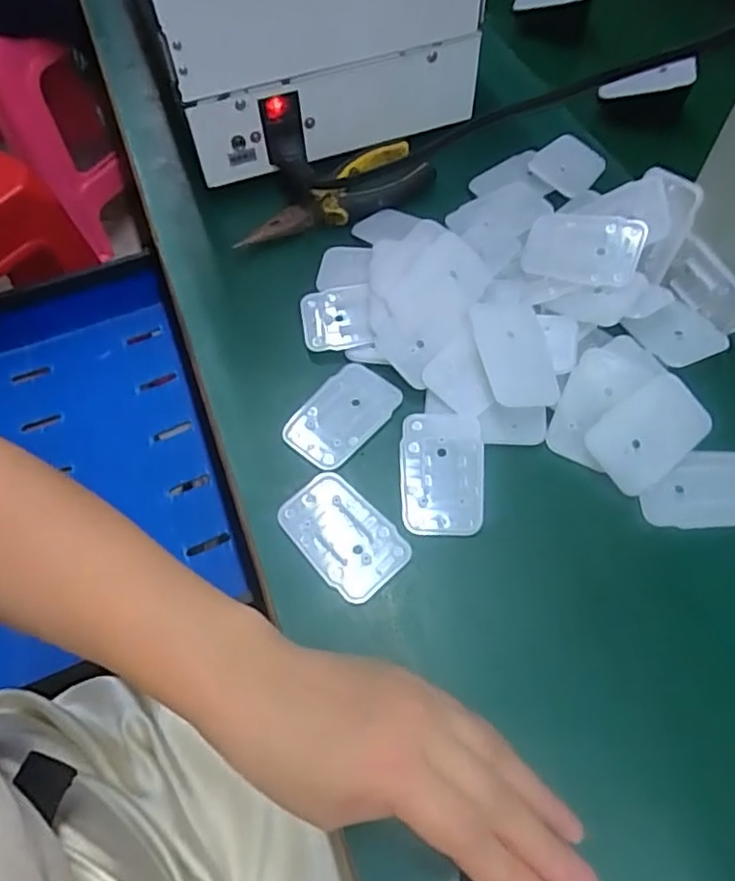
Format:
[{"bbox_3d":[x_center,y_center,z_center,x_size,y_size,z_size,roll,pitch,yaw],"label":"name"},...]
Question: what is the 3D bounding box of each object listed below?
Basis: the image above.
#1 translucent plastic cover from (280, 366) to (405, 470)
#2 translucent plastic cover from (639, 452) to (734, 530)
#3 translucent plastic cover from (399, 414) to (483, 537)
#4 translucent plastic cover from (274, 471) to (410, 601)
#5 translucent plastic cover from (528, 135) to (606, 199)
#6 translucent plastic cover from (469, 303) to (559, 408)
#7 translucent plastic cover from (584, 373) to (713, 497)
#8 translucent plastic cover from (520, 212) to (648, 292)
[{"bbox_3d":[-0.015,-0.016,0.367,0.043,0.004,0.068,38,69,21],"label":"translucent plastic cover"},{"bbox_3d":[0.182,0.027,0.338,0.070,0.004,0.041,-3,69,-1],"label":"translucent plastic cover"},{"bbox_3d":[0.041,0.018,0.344,0.044,0.009,0.069,2,61,3],"label":"translucent plastic cover"},{"bbox_3d":[-0.013,0.050,0.332,0.043,0.004,0.069,-41,67,-19],"label":"translucent plastic cover"},{"bbox_3d":[0.152,-0.207,0.469,0.045,0.005,0.062,42,64,10],"label":"translucent plastic cover"},{"bbox_3d":[0.086,-0.051,0.365,0.044,0.007,0.068,-1,66,-18],"label":"translucent plastic cover"},{"bbox_3d":[0.156,-0.005,0.345,0.066,0.006,0.044,-39,84,-9],"label":"translucent plastic cover"},{"bbox_3d":[0.134,-0.120,0.391,0.069,0.007,0.048,16,80,23],"label":"translucent plastic cover"}]

